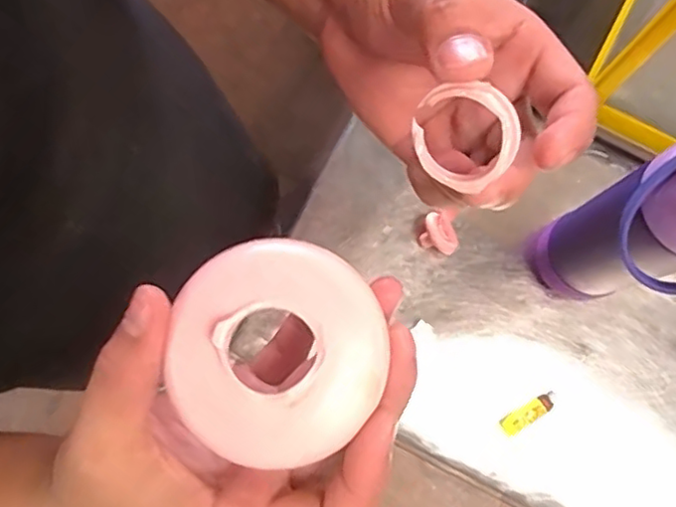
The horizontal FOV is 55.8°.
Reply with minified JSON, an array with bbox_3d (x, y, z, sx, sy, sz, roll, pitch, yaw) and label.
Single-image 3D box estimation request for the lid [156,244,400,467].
[{"bbox_3d":[-0.022,0.032,0.214,0.071,0.013,0.071,0,77,-1],"label":"lid"}]

